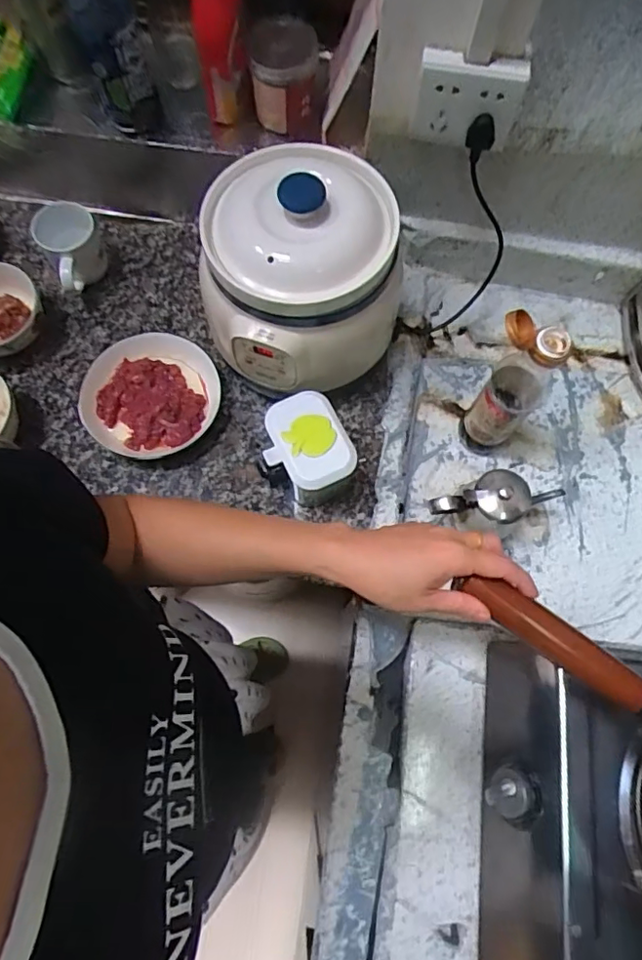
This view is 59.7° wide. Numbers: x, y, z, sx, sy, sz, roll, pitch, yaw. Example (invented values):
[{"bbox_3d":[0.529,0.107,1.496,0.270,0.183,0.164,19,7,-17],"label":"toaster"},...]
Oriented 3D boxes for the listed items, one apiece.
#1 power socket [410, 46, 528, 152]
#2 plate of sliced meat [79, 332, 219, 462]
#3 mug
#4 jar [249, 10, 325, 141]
[{"bbox_3d":[0.154,-0.396,0.586,0.107,0.073,0.033,9,71,1],"label":"power socket"},{"bbox_3d":[-0.221,-0.109,0.724,0.164,0.032,0.170,1,71,-2],"label":"plate of sliced meat"},{"bbox_3d":[-0.333,-0.312,0.758,0.078,0.075,0.095,-32,76,-12],"label":"mug"},{"bbox_3d":[-0.038,-0.494,0.690,0.090,0.111,0.086,1,71,-2],"label":"jar"}]

